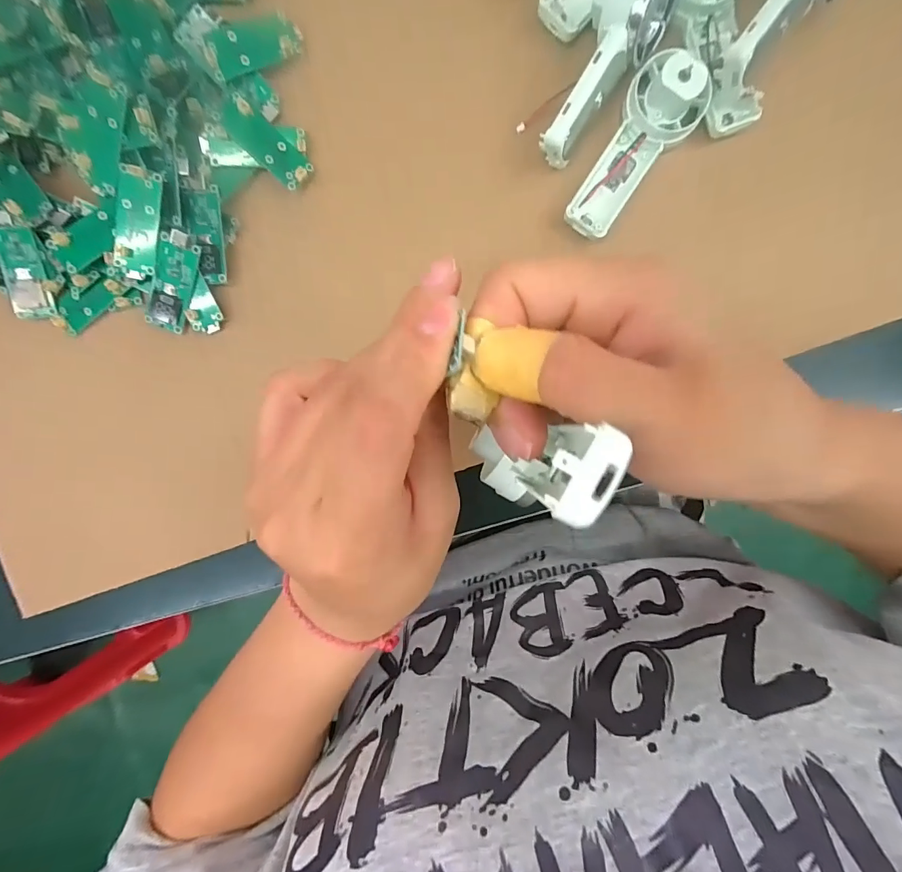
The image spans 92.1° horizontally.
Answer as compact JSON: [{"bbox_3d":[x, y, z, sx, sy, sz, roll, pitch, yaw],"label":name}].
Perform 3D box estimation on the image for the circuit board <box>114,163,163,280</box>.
[{"bbox_3d":[-0.156,-0.105,0.216,0.020,0.004,0.050,13,105,-9],"label":"circuit board"}]

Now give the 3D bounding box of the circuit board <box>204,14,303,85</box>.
[{"bbox_3d":[-0.098,-0.194,0.217,0.049,0.007,0.018,-38,98,-16],"label":"circuit board"}]

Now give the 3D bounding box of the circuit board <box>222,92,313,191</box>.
[{"bbox_3d":[-0.094,-0.149,0.222,0.046,0.004,0.018,41,82,-18],"label":"circuit board"}]

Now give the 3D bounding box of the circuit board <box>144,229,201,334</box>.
[{"bbox_3d":[-0.144,-0.080,0.226,0.018,0.006,0.049,24,109,-6],"label":"circuit board"}]

